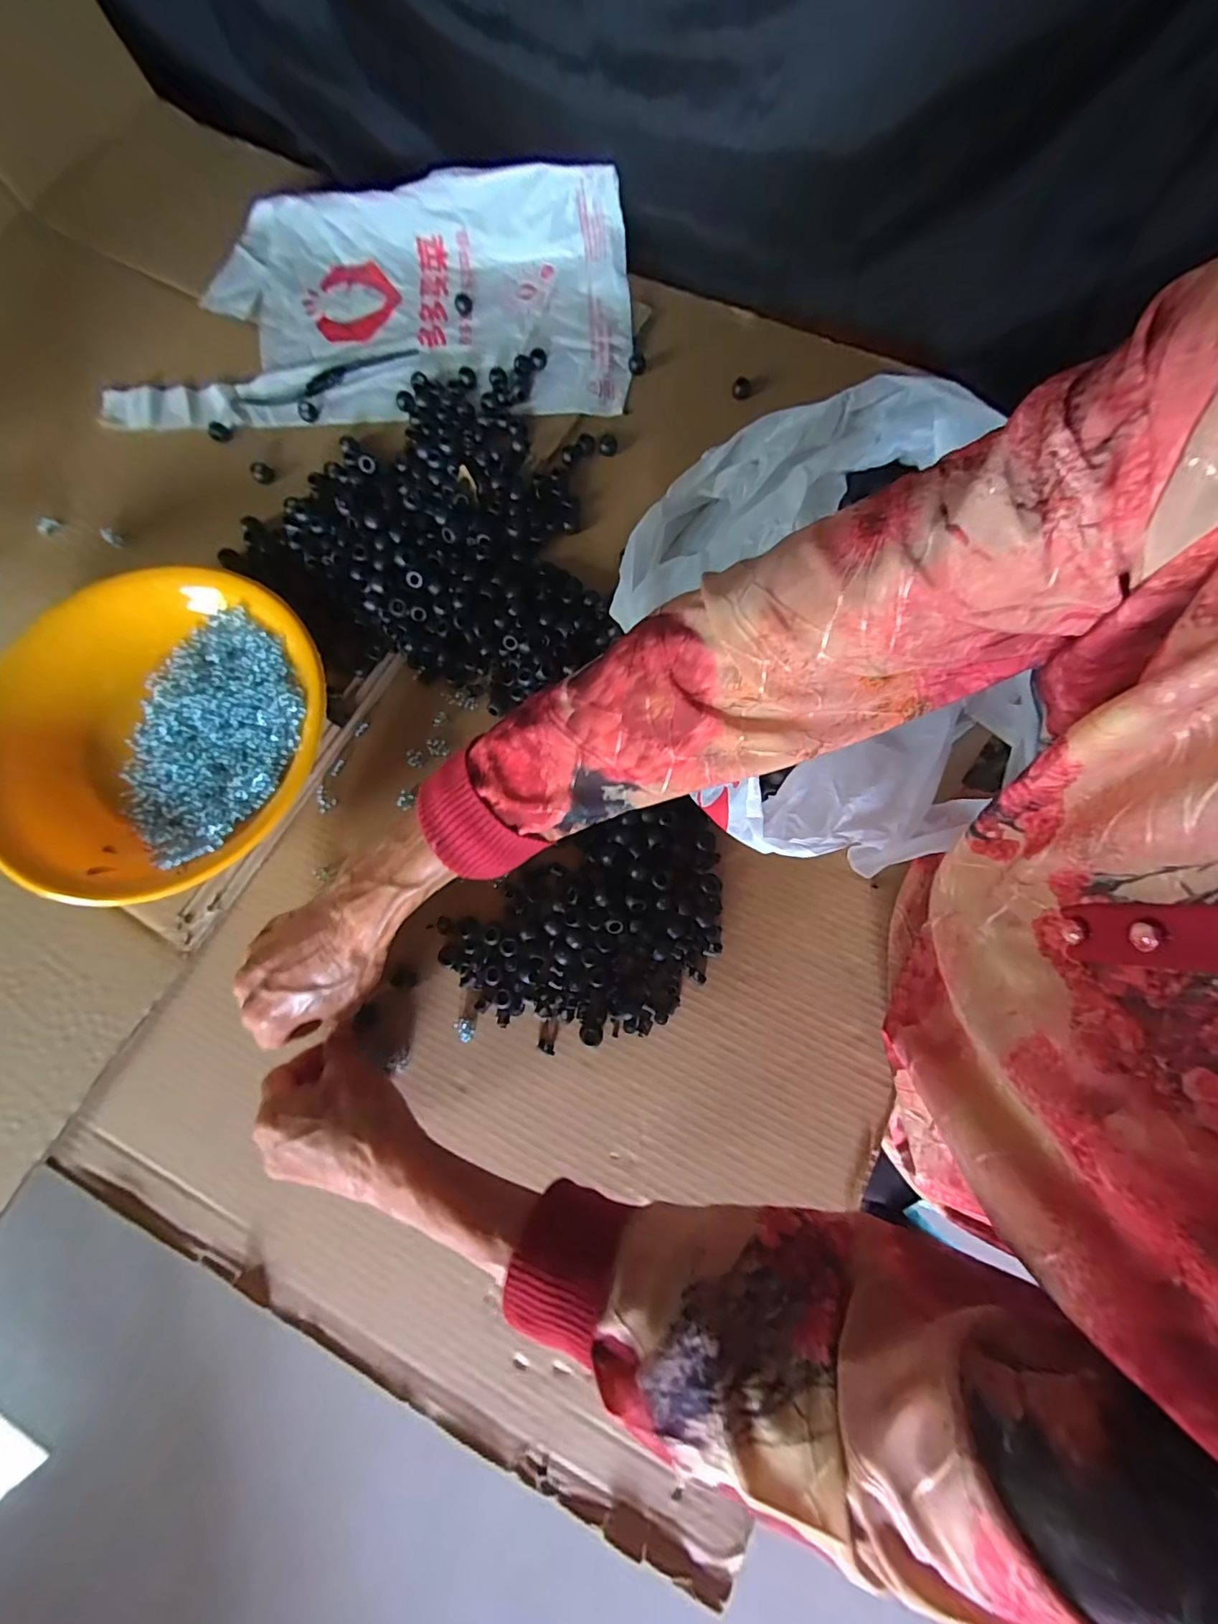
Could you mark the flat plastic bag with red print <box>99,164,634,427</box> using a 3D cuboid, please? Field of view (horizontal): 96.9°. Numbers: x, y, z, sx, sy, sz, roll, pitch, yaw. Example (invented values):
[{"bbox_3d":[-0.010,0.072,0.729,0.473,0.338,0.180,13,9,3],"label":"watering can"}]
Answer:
[{"bbox_3d":[-0.212,-0.463,0.484,0.461,0.053,0.243,0,77,1],"label":"flat plastic bag with red print"}]

